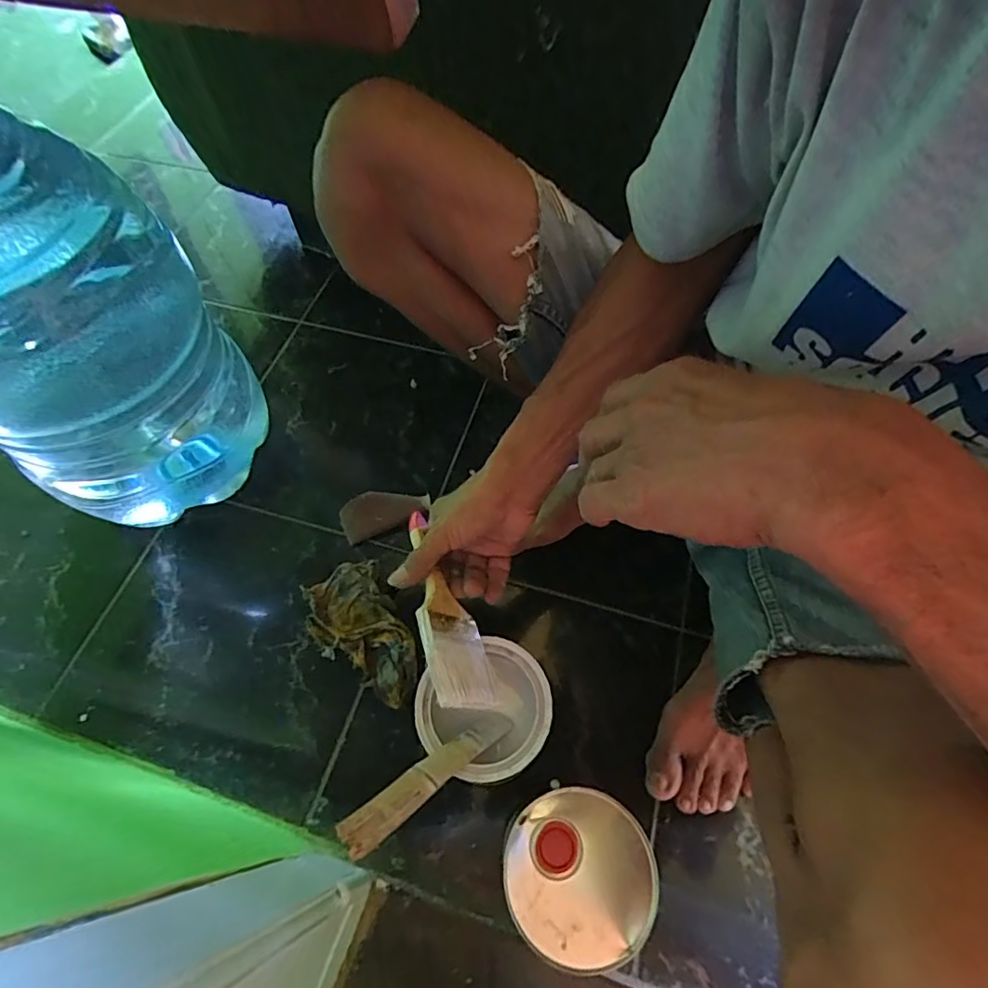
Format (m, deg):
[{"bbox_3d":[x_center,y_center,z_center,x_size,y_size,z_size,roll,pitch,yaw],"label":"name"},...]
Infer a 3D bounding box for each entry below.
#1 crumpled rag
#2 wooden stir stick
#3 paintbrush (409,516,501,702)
[{"bbox_3d":[-0.138,0.144,0.558,0.087,0.032,0.152,-25,62,-12],"label":"crumpled rag"},{"bbox_3d":[-0.037,0.187,0.371,0.023,0.188,0.006,33,101,23],"label":"wooden stir stick"},{"bbox_3d":[-0.039,0.085,0.445,0.015,0.062,0.189,-44,42,22],"label":"paintbrush"}]

